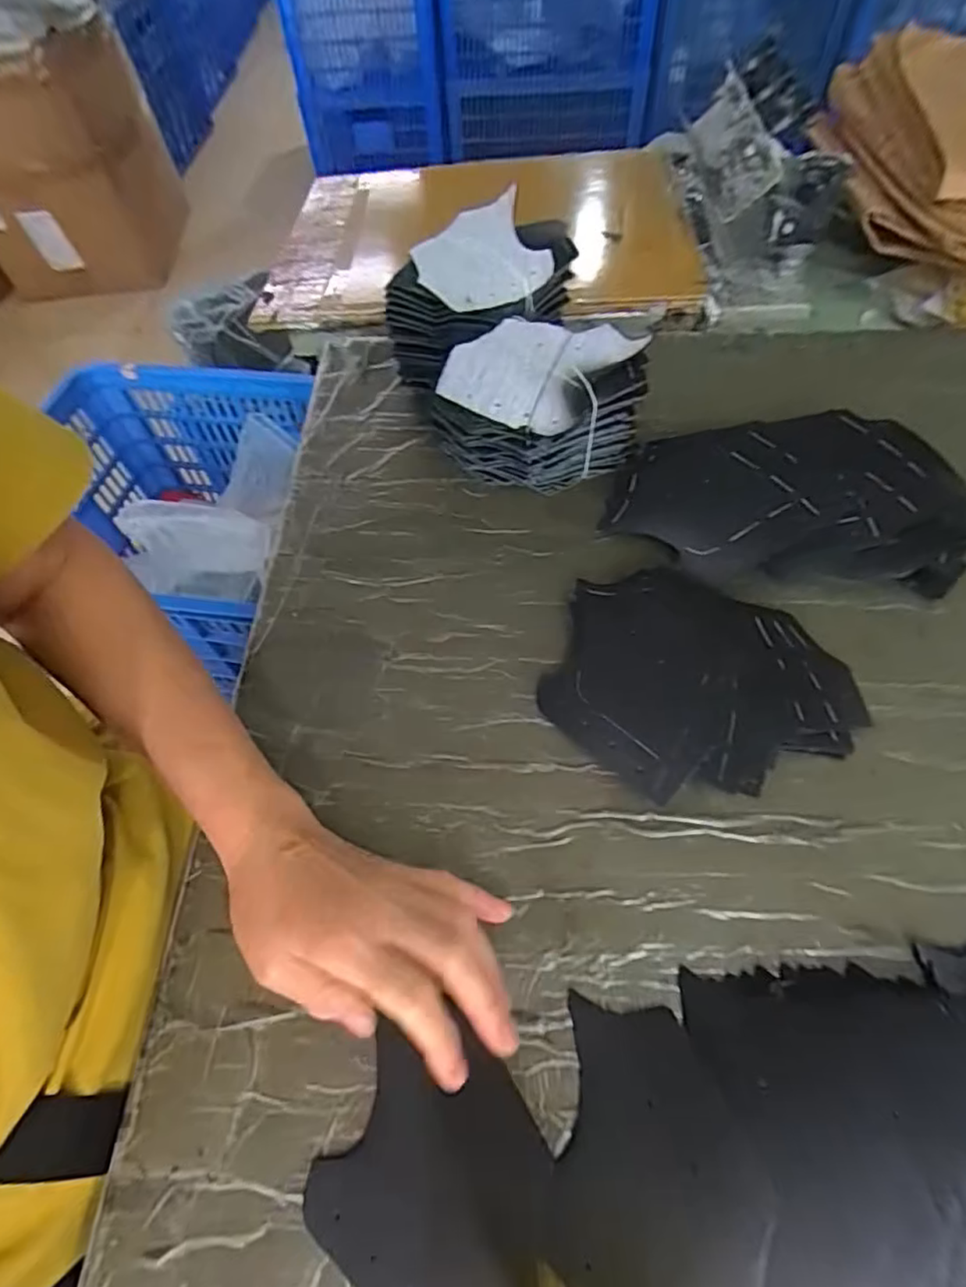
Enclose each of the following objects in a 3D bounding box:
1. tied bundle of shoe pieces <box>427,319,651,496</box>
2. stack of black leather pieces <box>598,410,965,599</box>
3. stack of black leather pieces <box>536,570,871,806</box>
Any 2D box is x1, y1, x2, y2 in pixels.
[{"bbox_3d":[0.040,-0.176,0.459,0.148,0.092,0.092,14,62,10],"label":"tied bundle of shoe pieces"},{"bbox_3d":[0.223,-0.109,0.441,0.252,0.051,0.136,3,60,4],"label":"stack of black leather pieces"},{"bbox_3d":[0.138,0.025,0.379,0.184,0.033,0.151,19,63,13],"label":"stack of black leather pieces"}]

